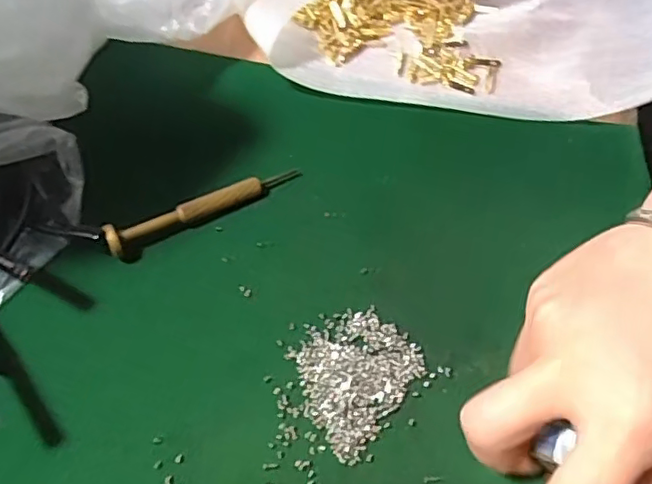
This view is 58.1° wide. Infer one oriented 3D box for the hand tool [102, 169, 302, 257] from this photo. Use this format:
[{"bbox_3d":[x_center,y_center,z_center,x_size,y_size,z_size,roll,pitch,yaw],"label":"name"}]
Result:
[{"bbox_3d":[-0.056,-0.018,0.275,0.094,0.014,0.010,-27,63,-17],"label":"hand tool"}]

